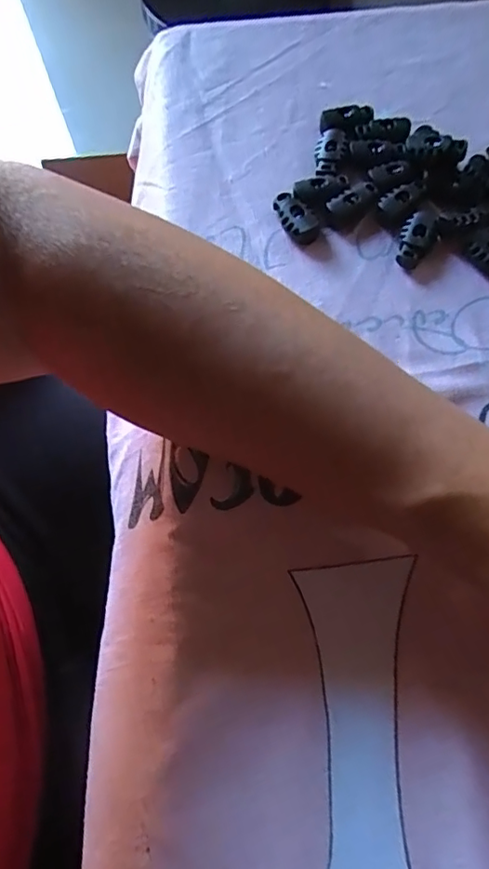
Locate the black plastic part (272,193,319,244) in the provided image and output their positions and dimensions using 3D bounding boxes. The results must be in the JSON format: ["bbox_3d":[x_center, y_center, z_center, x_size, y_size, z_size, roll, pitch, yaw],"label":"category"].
[{"bbox_3d":[0.025,-0.108,0.262,0.013,0.009,0.028,-29,70,-9],"label":"black plastic part"}]

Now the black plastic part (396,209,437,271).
[{"bbox_3d":[0.083,-0.095,0.256,0.016,0.007,0.032,22,71,11],"label":"black plastic part"}]

